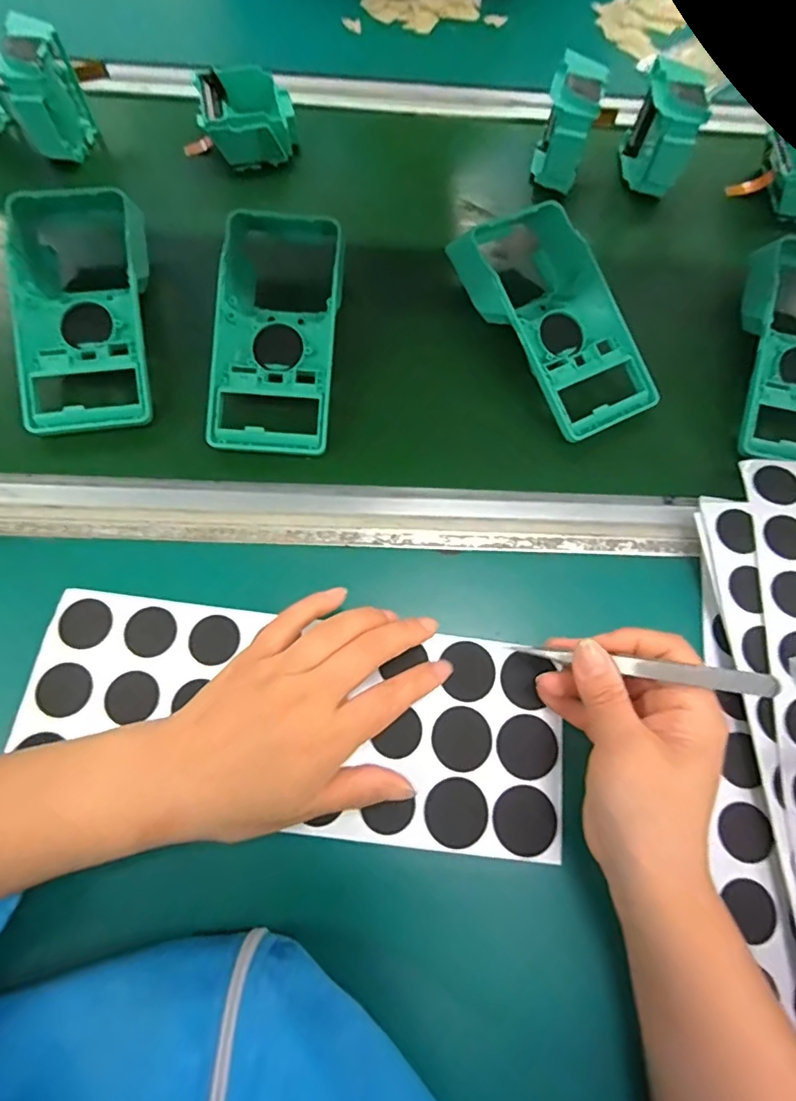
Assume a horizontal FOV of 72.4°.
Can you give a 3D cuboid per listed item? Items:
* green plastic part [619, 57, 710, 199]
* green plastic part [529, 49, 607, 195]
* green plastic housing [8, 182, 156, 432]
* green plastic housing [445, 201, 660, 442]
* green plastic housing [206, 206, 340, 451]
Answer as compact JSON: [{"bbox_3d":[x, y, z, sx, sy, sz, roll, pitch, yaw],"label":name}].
[{"bbox_3d":[0.224,-0.358,0.464,0.040,0.081,0.079,7,68,0],"label":"green plastic part"},{"bbox_3d":[0.142,-0.359,0.458,0.040,0.070,0.066,10,68,2],"label":"green plastic part"},{"bbox_3d":[-0.222,-0.171,0.380,0.086,0.053,0.175,-7,69,-5],"label":"green plastic housing"},{"bbox_3d":[0.113,-0.173,0.405,0.089,0.065,0.185,-25,71,-12],"label":"green plastic housing"},{"bbox_3d":[-0.083,-0.161,0.384,0.081,0.050,0.187,4,68,-1],"label":"green plastic housing"}]

